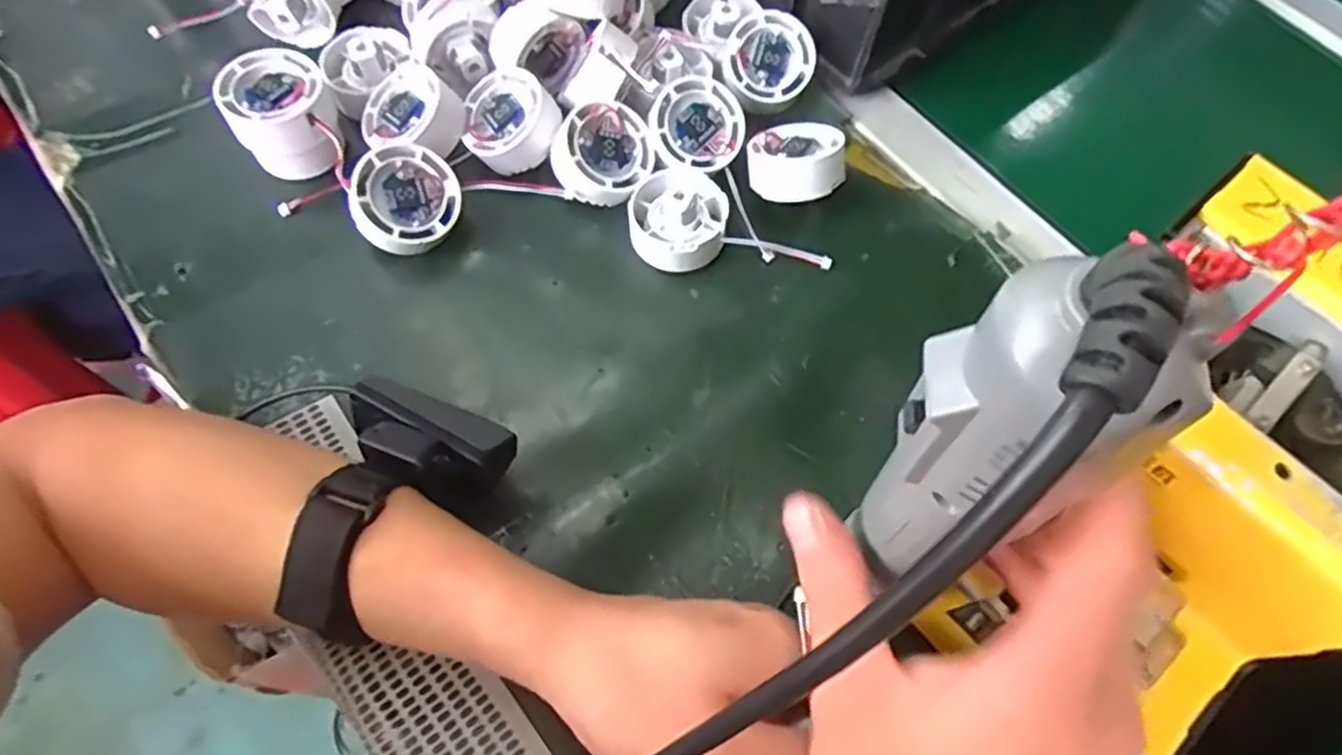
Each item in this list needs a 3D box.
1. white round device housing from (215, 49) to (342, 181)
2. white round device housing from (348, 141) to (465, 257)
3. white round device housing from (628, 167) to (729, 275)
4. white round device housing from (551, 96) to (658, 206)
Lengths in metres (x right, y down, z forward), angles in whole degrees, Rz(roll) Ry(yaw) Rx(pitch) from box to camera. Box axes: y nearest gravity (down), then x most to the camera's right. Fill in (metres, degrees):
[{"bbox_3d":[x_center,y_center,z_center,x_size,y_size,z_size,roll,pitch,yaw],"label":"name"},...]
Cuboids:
[{"bbox_3d":[-0.213,-0.143,0.408,0.052,0.049,0.058,-27,70,-14],"label":"white round device housing"},{"bbox_3d":[-0.144,-0.096,0.396,0.055,0.025,0.053,-36,102,-21],"label":"white round device housing"},{"bbox_3d":[0.004,-0.091,0.412,0.053,0.030,0.060,9,65,1],"label":"white round device housing"},{"bbox_3d":[-0.039,-0.127,0.416,0.054,0.018,0.054,2,86,-24],"label":"white round device housing"}]

